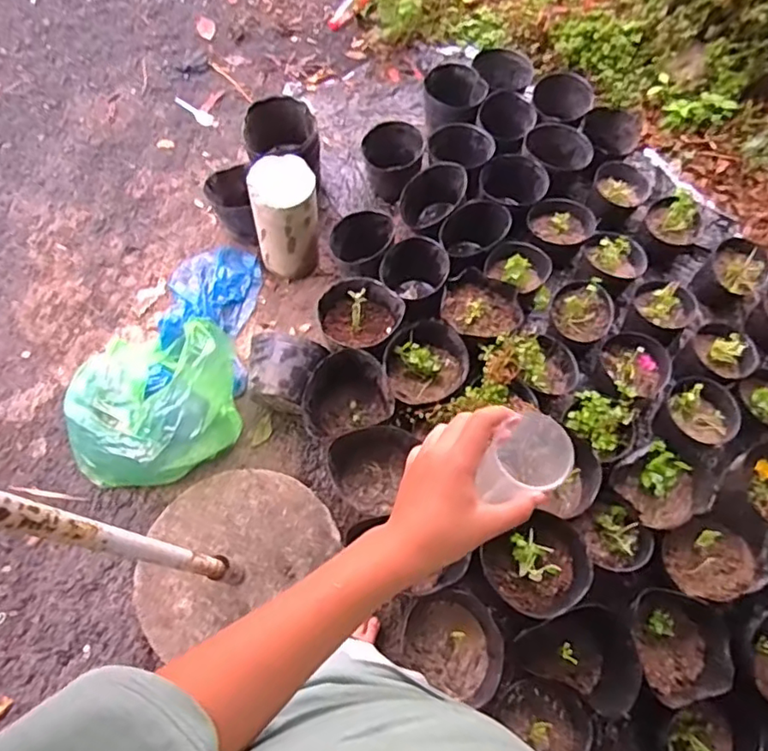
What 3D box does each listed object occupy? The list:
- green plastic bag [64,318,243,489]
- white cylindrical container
[{"bbox_3d":[-0.509,0.045,1.265,0.377,0.295,0.325,-2,68,-2],"label":"green plastic bag"},{"bbox_3d":[-0.235,-0.369,1.435,0.145,0.318,0.147,0,67,-1],"label":"white cylindrical container"}]

